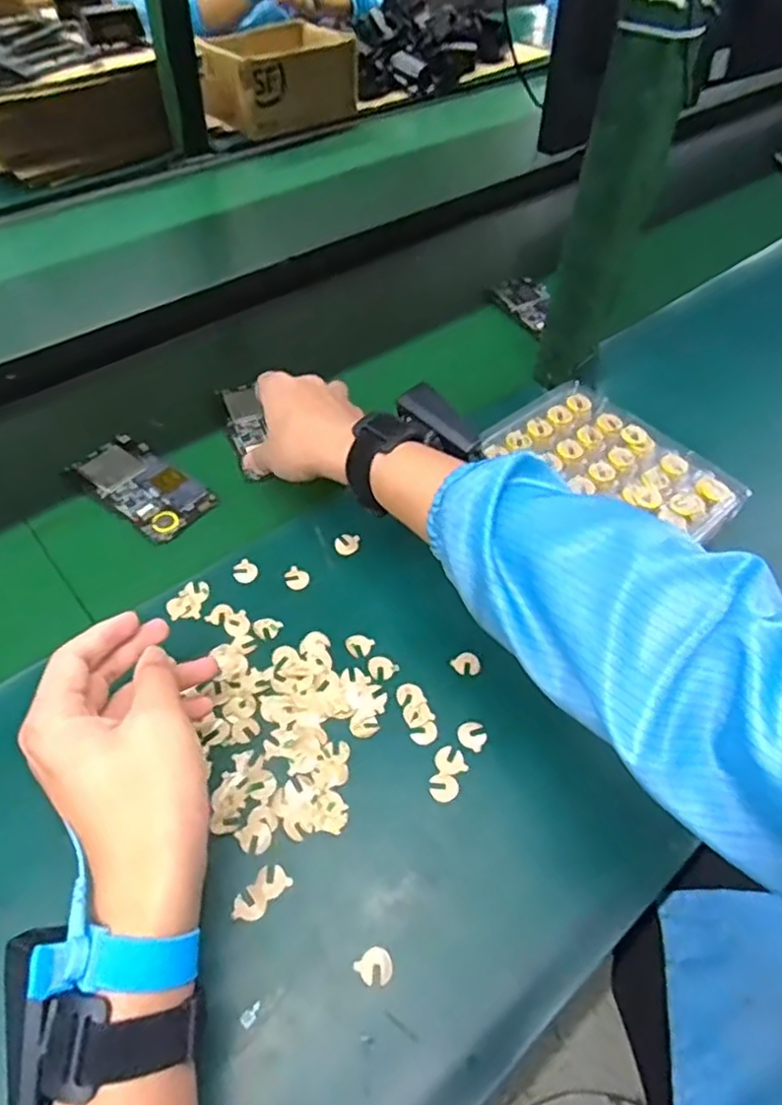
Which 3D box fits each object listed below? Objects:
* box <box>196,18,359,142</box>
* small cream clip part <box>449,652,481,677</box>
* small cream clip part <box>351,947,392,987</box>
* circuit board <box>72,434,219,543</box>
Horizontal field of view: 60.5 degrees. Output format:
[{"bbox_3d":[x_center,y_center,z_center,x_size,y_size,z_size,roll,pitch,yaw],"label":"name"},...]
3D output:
[{"bbox_3d":[-0.178,-0.719,1.009,0.219,0.093,0.175,-30,59,-23],"label":"box"},{"bbox_3d":[0.053,0.077,0.461,0.019,0.004,0.017,38,59,23],"label":"small cream clip part"},{"bbox_3d":[-0.008,0.220,0.356,0.018,0.004,0.018,2,52,-2],"label":"small cream clip part"},{"bbox_3d":[-0.207,-0.057,0.562,0.117,0.008,0.062,35,58,22],"label":"circuit board"}]

